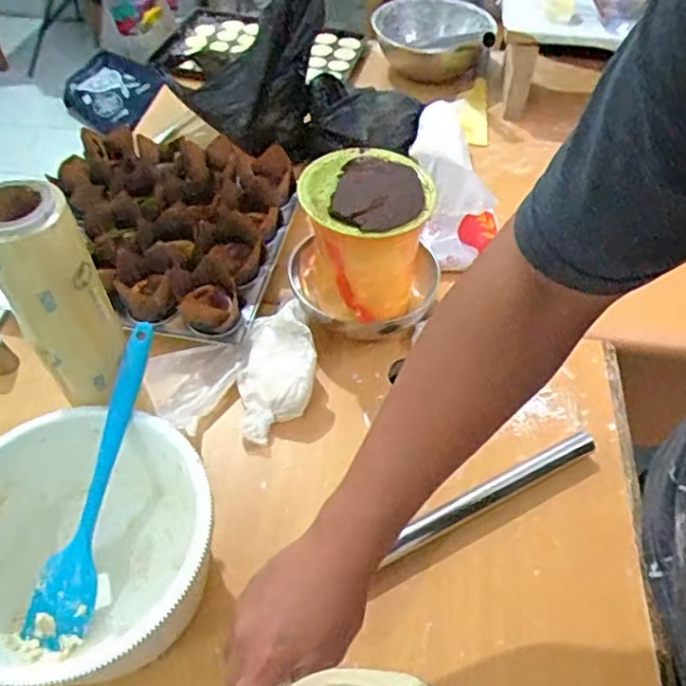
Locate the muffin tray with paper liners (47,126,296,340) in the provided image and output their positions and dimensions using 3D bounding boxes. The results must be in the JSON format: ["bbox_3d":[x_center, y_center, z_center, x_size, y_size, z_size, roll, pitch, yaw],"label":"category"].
[{"bbox_3d":[-0.228,-0.147,0.765,0.290,0.069,0.302,6,50,4],"label":"muffin tray with paper liners"}]

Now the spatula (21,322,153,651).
[{"bbox_3d":[-0.204,0.116,0.505,0.051,0.018,0.270,16,87,15],"label":"spatula"}]

